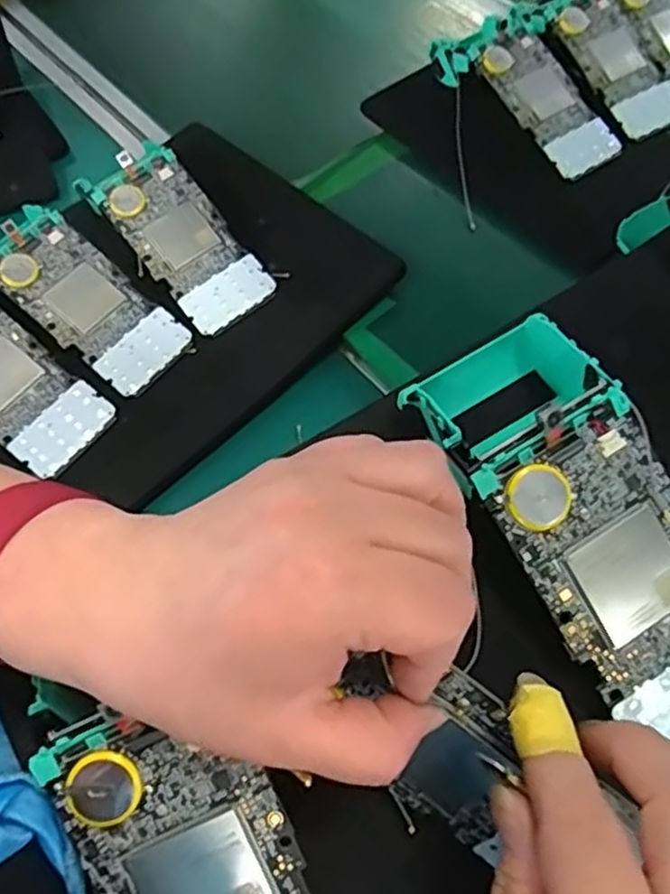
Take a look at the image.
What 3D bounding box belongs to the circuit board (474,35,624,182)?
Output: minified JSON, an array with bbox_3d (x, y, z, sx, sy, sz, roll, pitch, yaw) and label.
[{"bbox_3d":[0.176,-0.278,0.582,0.067,0.008,0.128,-31,85,-17],"label":"circuit board"}]

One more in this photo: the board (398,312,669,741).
[{"bbox_3d":[0.107,0.029,0.278,0.085,0.054,0.179,-28,80,-14],"label":"board"}]

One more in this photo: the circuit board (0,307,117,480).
[{"bbox_3d":[-0.226,-0.050,0.469,0.158,0.015,0.069,42,68,-2],"label":"circuit board"}]

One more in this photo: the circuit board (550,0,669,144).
[{"bbox_3d":[0.241,-0.320,0.602,0.064,0.007,0.128,-30,84,-15],"label":"circuit board"}]

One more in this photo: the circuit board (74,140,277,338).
[{"bbox_3d":[-0.112,-0.153,0.519,0.067,0.010,0.148,-38,87,-13],"label":"circuit board"}]

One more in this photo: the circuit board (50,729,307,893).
[{"bbox_3d":[-0.041,0.156,0.241,0.065,0.005,0.126,-24,92,-5],"label":"circuit board"}]

